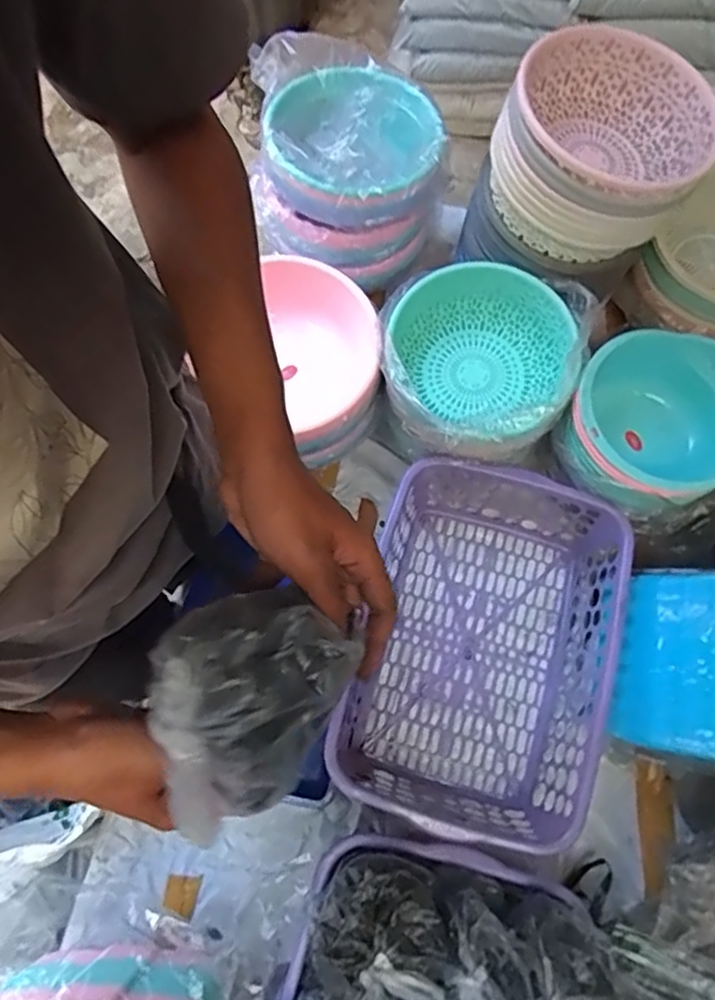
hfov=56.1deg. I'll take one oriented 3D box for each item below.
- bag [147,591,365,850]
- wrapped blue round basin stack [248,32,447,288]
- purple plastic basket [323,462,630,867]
[{"bbox_3d":[-0.053,0.111,0.375,0.118,0.070,0.106,-24,73,-9],"label":"bag"},{"bbox_3d":[-0.010,-0.483,1.012,0.255,0.218,0.287,3,71,0],"label":"wrapped blue round basin stack"},{"bbox_3d":[0.170,0.196,0.913,0.316,0.143,0.465,13,71,4],"label":"purple plastic basket"}]

